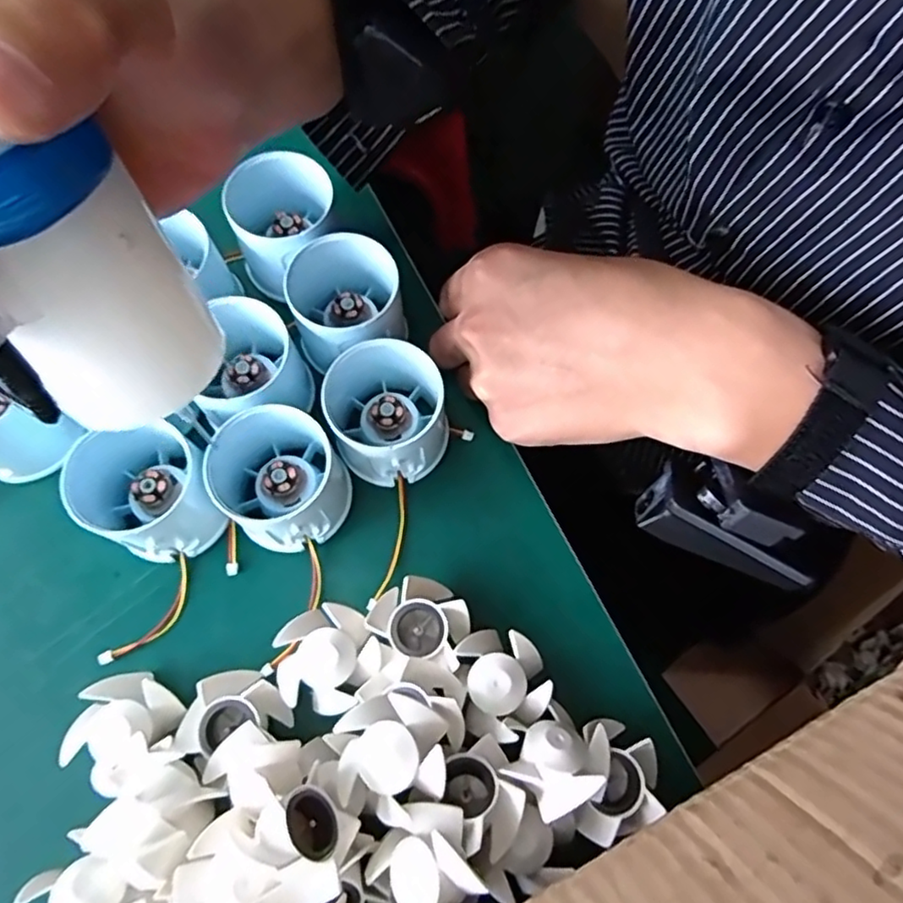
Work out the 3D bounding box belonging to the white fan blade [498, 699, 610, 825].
[{"bbox_3d":[0.043,0.120,0.246,0.034,0.023,0.037,36,75,11],"label":"white fan blade"}]

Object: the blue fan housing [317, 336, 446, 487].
[{"bbox_3d":[-0.031,-0.019,0.293,0.052,0.054,0.060,-21,73,-7],"label":"blue fan housing"}]

